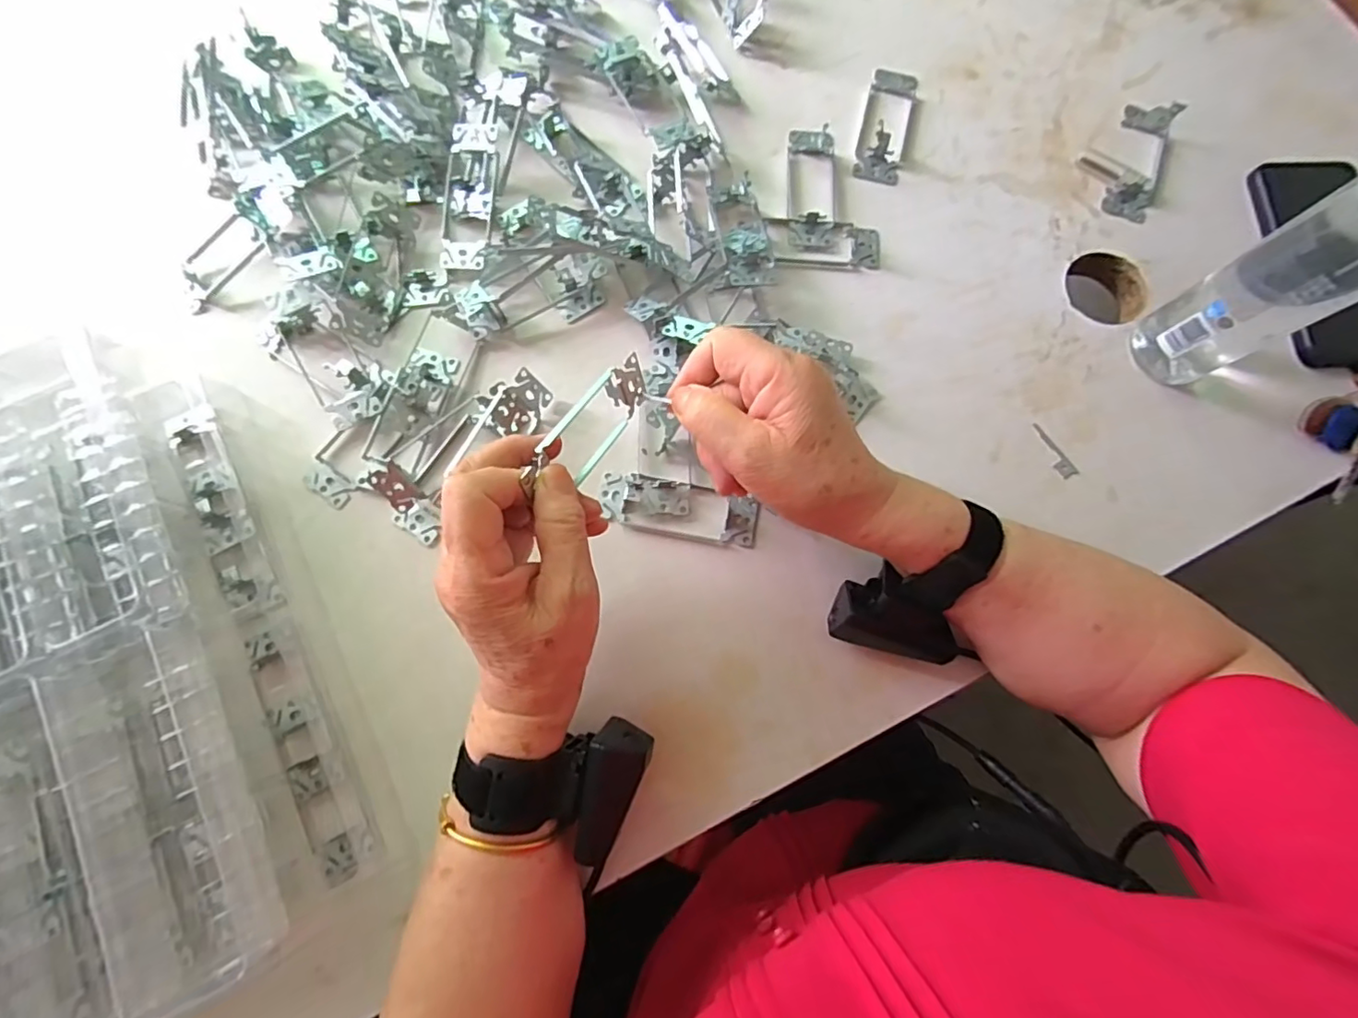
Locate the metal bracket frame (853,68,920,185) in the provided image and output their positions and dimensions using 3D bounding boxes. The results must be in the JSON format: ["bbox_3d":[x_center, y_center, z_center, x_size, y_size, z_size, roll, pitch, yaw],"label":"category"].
[{"bbox_3d":[0.165,-0.307,0.450,0.038,0.018,0.107,15,78,2],"label":"metal bracket frame"}]

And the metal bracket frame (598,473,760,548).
[{"bbox_3d":[-0.001,-0.001,0.378,0.106,0.014,0.034,12,78,2],"label":"metal bracket frame"}]

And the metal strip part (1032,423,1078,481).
[{"bbox_3d":[0.259,-0.040,0.397,0.011,0.004,0.043,-32,80,-7],"label":"metal strip part"}]

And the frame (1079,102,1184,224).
[{"bbox_3d":[0.355,-0.274,0.441,0.061,0.024,0.099,38,80,7],"label":"frame"}]

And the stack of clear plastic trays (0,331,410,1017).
[{"bbox_3d":[-0.420,0.142,0.301,0.424,0.105,0.332,-27,80,-6],"label":"stack of clear plastic trays"}]

